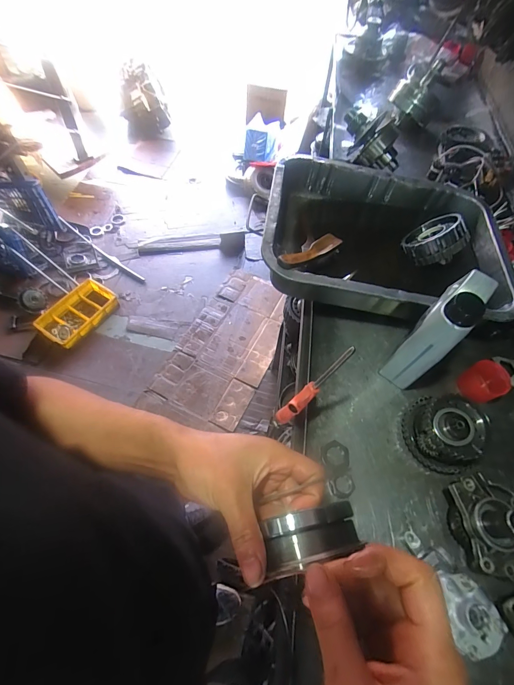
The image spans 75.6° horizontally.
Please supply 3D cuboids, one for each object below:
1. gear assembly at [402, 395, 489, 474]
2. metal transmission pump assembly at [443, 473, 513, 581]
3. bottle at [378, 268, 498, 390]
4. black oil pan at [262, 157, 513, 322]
[{"bbox_3d":[0.301,0.142,0.533,0.105,0.077,0.113,18,62,8],"label":"gear assembly"},{"bbox_3d":[0.330,0.246,0.452,0.093,0.121,0.127,-6,61,-6],"label":"metal transmission pump assembly"},{"bbox_3d":[0.282,-0.013,0.534,0.055,0.231,0.110,37,66,17],"label":"bottle"},{"bbox_3d":[0.266,-0.206,0.709,0.481,0.165,0.369,8,61,2],"label":"black oil pan"}]

